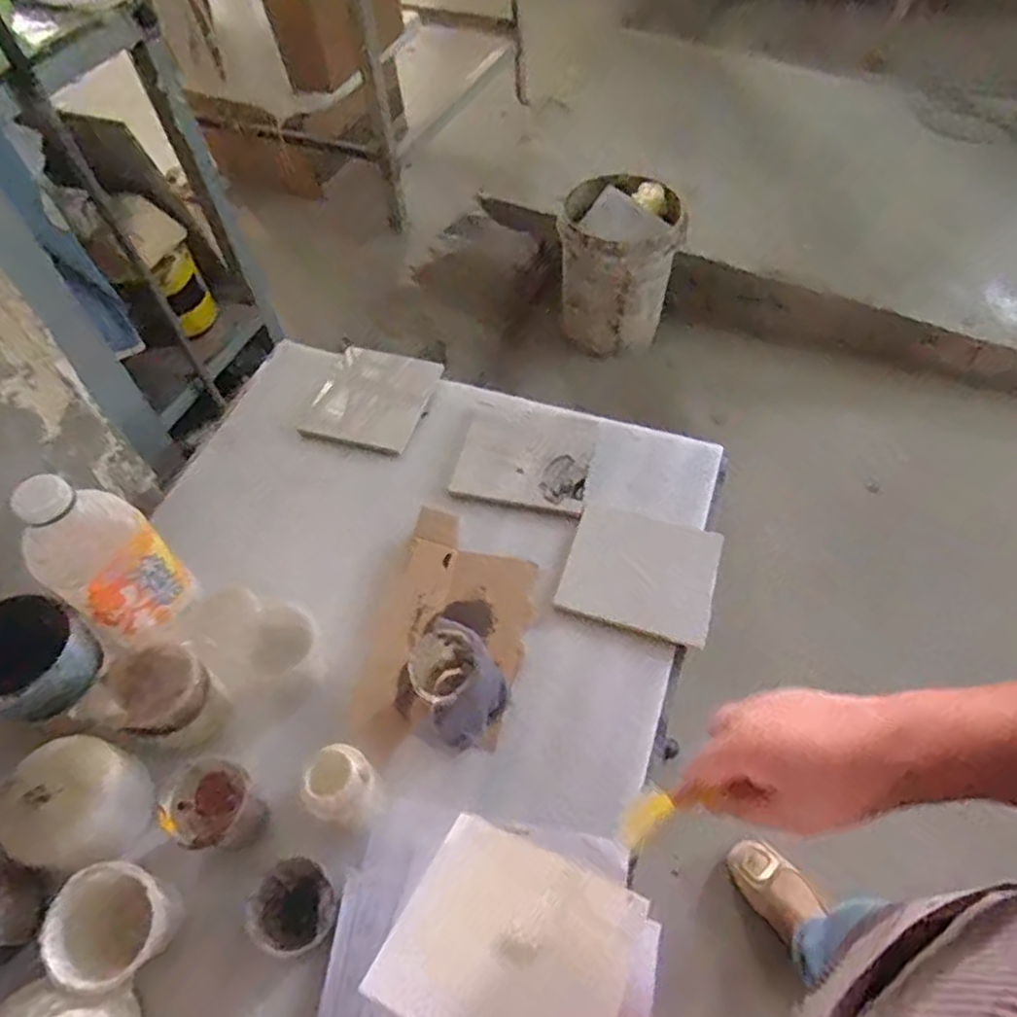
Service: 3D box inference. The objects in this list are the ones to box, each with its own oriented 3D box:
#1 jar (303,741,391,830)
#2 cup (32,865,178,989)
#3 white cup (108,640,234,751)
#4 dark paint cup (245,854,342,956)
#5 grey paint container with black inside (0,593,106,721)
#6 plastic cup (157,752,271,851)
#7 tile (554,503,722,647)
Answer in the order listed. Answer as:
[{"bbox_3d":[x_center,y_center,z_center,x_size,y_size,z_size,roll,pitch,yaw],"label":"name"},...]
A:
[{"bbox_3d":[-0.133,0.232,0.569,0.049,0.088,0.053,-1,56,2],"label":"jar"},{"bbox_3d":[-0.290,0.312,0.517,0.077,0.068,0.078,10,57,10],"label":"cup"},{"bbox_3d":[-0.301,0.171,0.620,0.081,0.075,0.074,-1,56,2],"label":"white cup"},{"bbox_3d":[-0.162,0.312,0.539,0.063,0.050,0.062,-1,56,2],"label":"dark paint cup"},{"bbox_3d":[-0.412,0.129,0.597,0.096,0.066,0.094,-1,56,2],"label":"grey paint container with black inside"},{"bbox_3d":[-0.239,0.243,0.562,0.063,0.065,0.064,-1,56,2],"label":"plastic cup"},{"bbox_3d":[0.140,0.063,0.725,0.151,0.016,0.134,14,57,12],"label":"tile"}]

